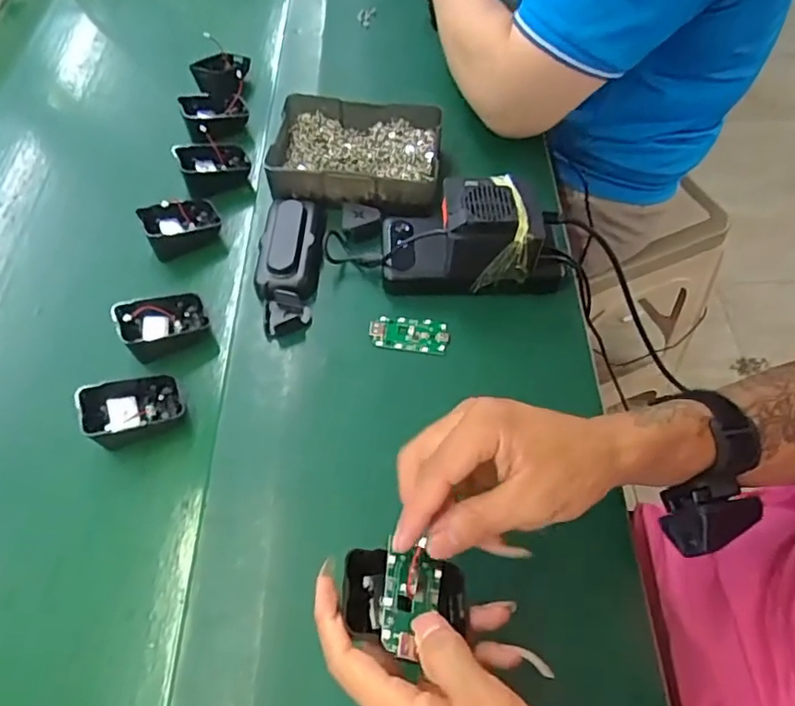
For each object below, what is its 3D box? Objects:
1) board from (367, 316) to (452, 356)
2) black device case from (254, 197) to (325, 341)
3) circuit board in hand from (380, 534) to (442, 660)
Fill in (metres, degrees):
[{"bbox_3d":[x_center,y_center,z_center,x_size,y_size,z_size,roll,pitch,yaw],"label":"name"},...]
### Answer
[{"bbox_3d":[0.010,-0.016,0.492,0.064,0.005,0.030,10,63,0],"label":"board"},{"bbox_3d":[-0.093,-0.080,0.520,0.055,0.038,0.145,0,56,3],"label":"black device case"},{"bbox_3d":[0.008,0.128,0.307,0.033,0.008,0.055,19,49,-20],"label":"circuit board in hand"}]

